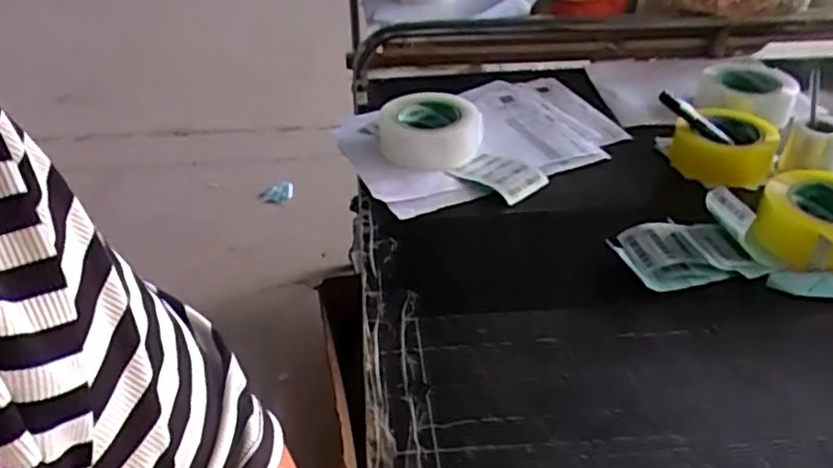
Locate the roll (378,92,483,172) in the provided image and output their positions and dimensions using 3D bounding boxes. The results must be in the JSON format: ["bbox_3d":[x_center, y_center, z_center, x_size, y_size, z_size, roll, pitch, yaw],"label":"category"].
[{"bbox_3d":[0.019,-0.129,0.821,0.125,0.046,0.105,-3,39,-3],"label":"roll"}]

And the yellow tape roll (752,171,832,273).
[{"bbox_3d":[0.402,-0.007,0.671,0.120,0.054,0.126,0,39,0],"label":"yellow tape roll"}]

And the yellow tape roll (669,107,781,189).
[{"bbox_3d":[0.364,-0.106,0.797,0.103,0.053,0.103,0,39,0],"label":"yellow tape roll"}]

